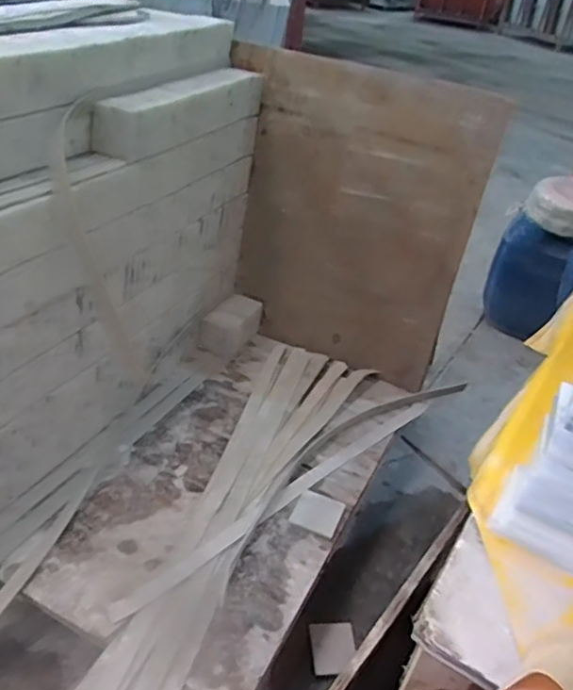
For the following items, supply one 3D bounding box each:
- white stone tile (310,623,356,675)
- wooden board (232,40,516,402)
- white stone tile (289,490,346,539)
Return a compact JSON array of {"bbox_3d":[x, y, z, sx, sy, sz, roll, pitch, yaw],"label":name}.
[{"bbox_3d":[0.102,0.657,1.293,0.093,0.009,0.098,-4,58,-3],"label":"white stone tile"},{"bbox_3d":[0.144,-0.335,1.655,0.701,0.818,0.043,22,35,17],"label":"wooden board"},{"bbox_3d":[0.070,0.371,1.319,0.102,0.010,0.100,19,38,16],"label":"white stone tile"}]

